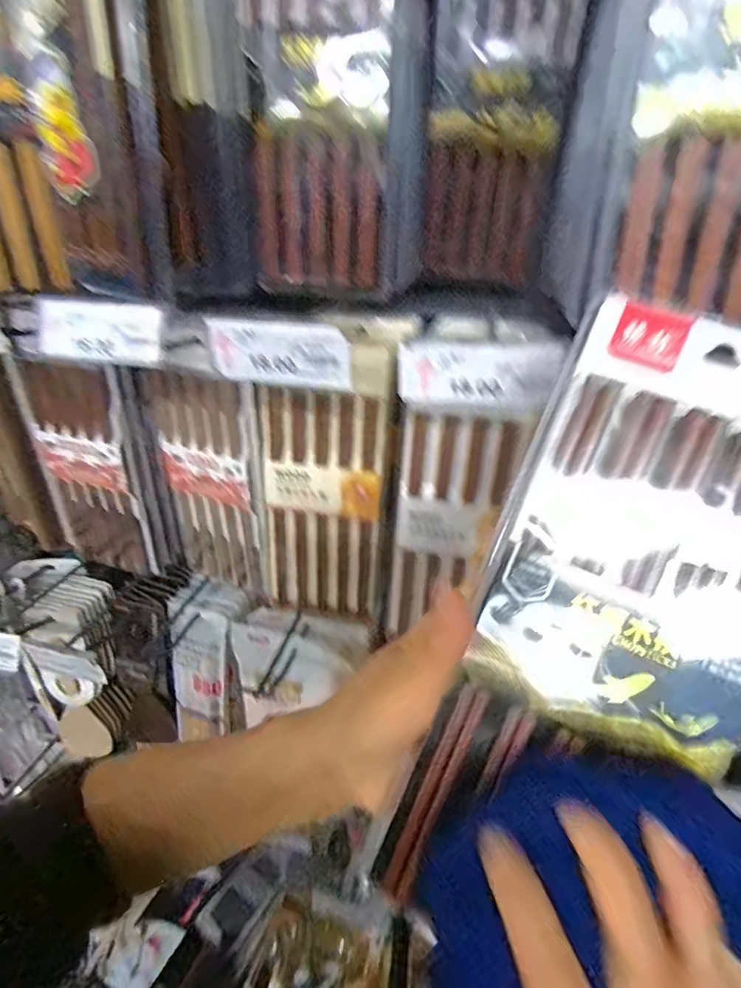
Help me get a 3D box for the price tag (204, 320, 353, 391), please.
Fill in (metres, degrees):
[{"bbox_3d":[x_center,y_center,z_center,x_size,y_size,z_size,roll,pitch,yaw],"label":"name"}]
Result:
[{"bbox_3d":[-0.060,-0.091,0.338,0.093,0.042,0.006,6,41,6],"label":"price tag"}]

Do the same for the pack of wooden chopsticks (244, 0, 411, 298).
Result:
[{"bbox_3d":[-0.031,-0.305,0.374,0.118,0.284,0.031,2,29,-1],"label":"pack of wooden chopsticks"}]

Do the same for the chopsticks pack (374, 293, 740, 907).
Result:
[{"bbox_3d":[0.104,0.055,0.215,0.110,0.271,0.015,23,-1,16],"label":"chopsticks pack"}]

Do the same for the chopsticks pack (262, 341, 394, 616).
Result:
[{"bbox_3d":[-0.044,0.001,0.489,0.115,0.276,0.013,7,29,8],"label":"chopsticks pack"}]

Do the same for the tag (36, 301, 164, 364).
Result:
[{"bbox_3d":[-0.188,-0.112,0.352,0.091,0.037,0.012,6,21,7],"label":"tag"}]

